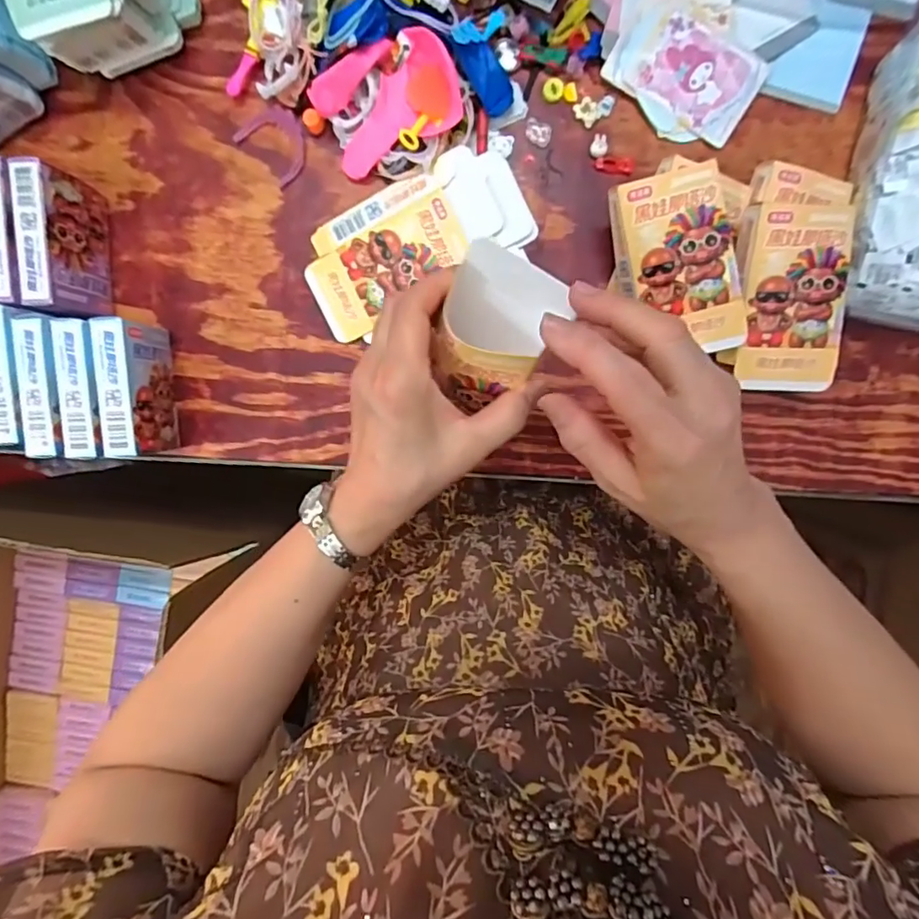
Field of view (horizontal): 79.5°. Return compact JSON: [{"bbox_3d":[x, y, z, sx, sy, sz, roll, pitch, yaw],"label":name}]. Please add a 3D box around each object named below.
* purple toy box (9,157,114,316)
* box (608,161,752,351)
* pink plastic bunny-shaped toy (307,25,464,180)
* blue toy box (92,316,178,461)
[{"bbox_3d":[-0.275,-0.149,0.390,0.024,0.067,0.092,-2,95,2],"label":"purple toy box"},{"bbox_3d":[0.149,-0.130,0.373,0.072,0.023,0.117,-13,95,3],"label":"box"},{"bbox_3d":[-0.049,-0.250,0.386,0.097,0.012,0.065,-24,113,8],"label":"pink plastic bunny-shaped toy"},{"bbox_3d":[-0.228,-0.050,0.398,0.022,0.068,0.090,0,95,2],"label":"blue toy box"}]

